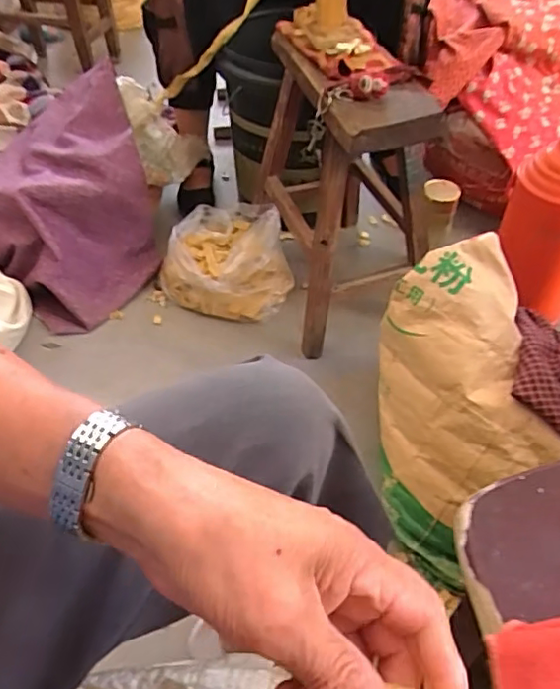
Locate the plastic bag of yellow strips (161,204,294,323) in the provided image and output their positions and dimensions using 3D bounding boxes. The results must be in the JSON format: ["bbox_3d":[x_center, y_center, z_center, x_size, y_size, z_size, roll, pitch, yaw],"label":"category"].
[{"bbox_3d":[-0.098,-0.179,1.155,0.247,0.127,0.231,19,50,18],"label":"plastic bag of yellow strips"}]

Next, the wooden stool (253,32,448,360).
[{"bbox_3d":[0.106,-0.274,1.027,0.247,0.412,0.371,-7,48,-6],"label":"wooden stool"}]

